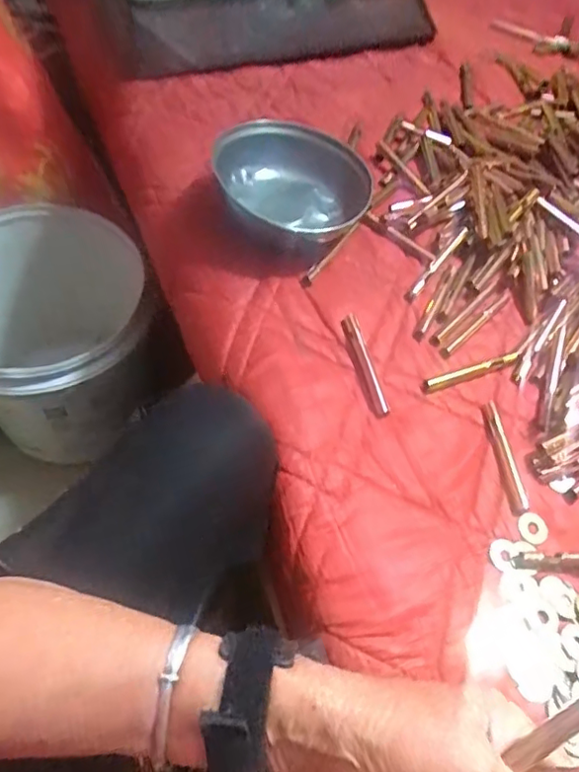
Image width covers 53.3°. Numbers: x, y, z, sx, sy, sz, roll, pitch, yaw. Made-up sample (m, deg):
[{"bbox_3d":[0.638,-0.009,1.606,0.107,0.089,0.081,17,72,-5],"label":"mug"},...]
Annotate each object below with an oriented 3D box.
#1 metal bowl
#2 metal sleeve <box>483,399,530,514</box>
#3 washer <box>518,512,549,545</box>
[{"bbox_3d":[0.006,-0.169,0.510,0.128,0.071,0.136,3,58,-5],"label":"metal bowl"},{"bbox_3d":[0.159,0.051,0.427,0.014,0.008,0.088,-3,58,-9],"label":"metal sleeve"},{"bbox_3d":[0.173,0.101,0.410,0.021,0.004,0.022,1,68,-3],"label":"washer"}]

